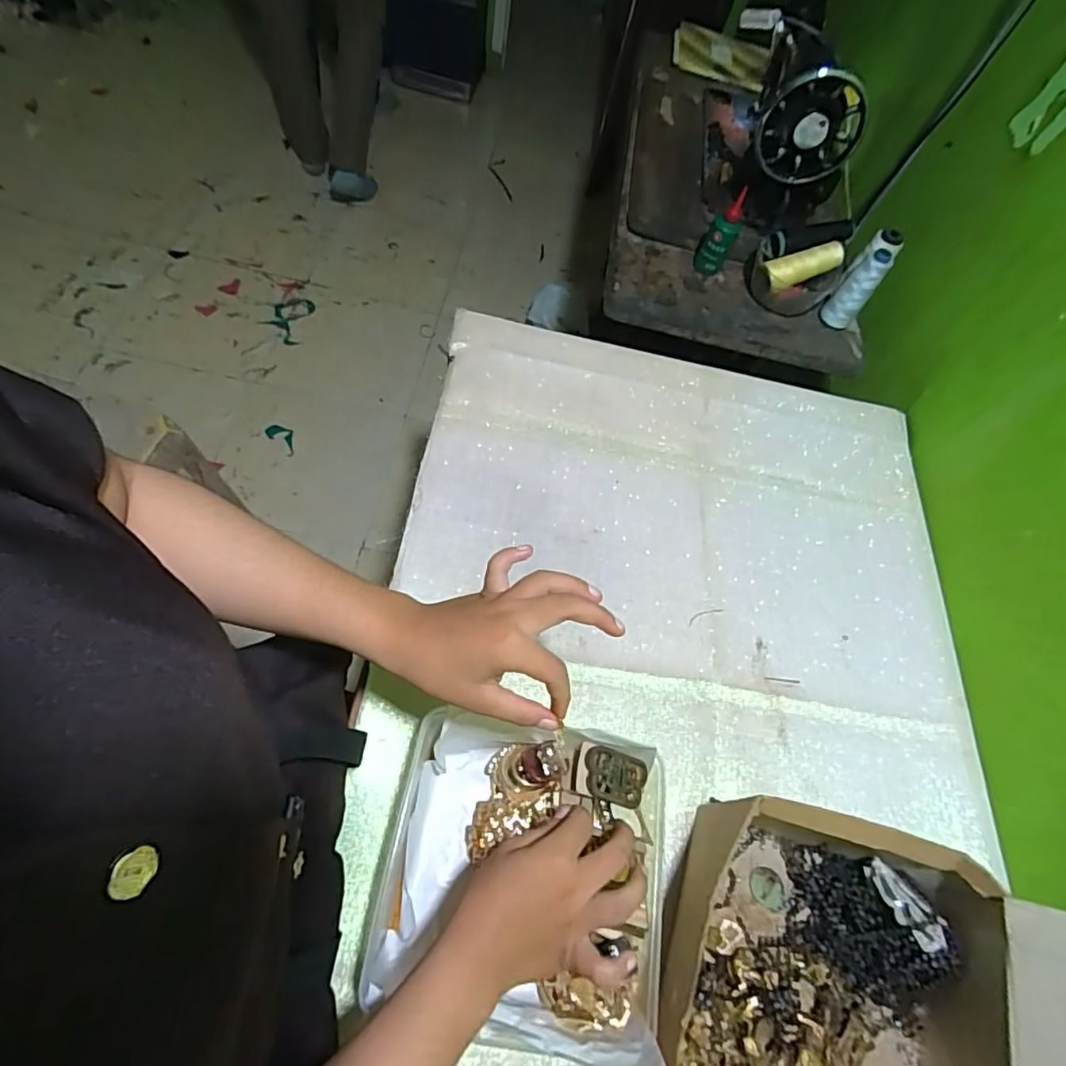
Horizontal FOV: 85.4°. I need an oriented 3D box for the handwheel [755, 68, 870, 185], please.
[{"bbox_3d":[0.377,-0.543,0.778,0.124,0.130,0.035,0,63,-11],"label":"handwheel"}]

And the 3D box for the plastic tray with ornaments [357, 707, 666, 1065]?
[{"bbox_3d":[-0.007,0.244,0.426,0.202,0.086,0.193,11,62,2],"label":"plastic tray with ornaments"}]

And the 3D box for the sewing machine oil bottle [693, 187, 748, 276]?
[{"bbox_3d":[0.270,-0.428,0.826,0.045,0.111,0.035,21,61,3],"label":"sewing machine oil bottle"}]

